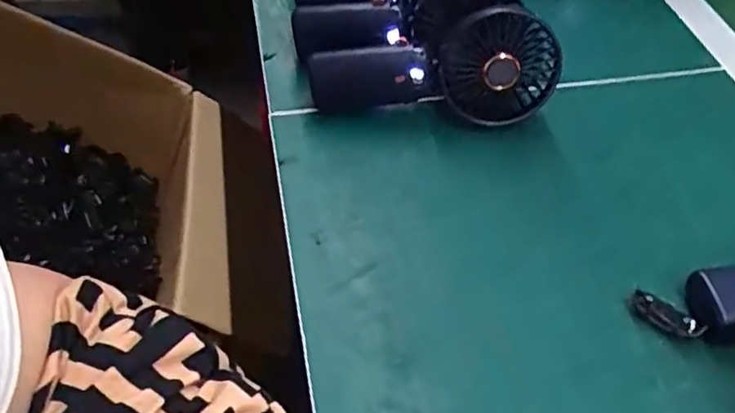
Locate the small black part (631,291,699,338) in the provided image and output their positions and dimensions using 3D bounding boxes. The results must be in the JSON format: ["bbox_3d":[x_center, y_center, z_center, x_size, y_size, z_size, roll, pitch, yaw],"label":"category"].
[{"bbox_3d":[0.185,0.067,0.404,0.039,0.006,0.019,33,59,27],"label":"small black part"}]

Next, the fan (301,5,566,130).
[{"bbox_3d":[0.051,-0.106,0.513,0.193,0.091,0.034,0,49,4],"label":"fan"}]

